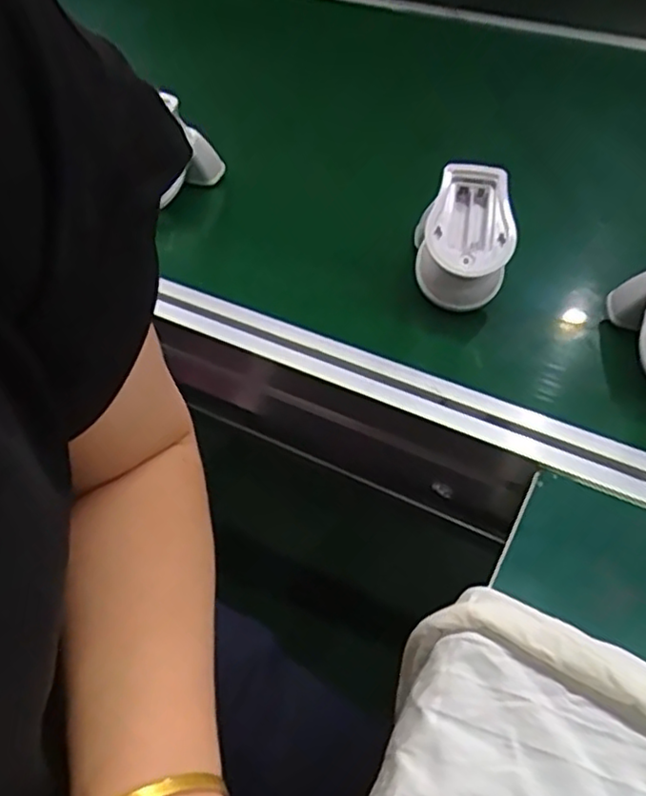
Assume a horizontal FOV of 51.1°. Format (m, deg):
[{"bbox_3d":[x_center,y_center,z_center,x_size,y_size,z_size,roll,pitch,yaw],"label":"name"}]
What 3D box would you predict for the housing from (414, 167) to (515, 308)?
[{"bbox_3d":[0.100,-0.111,0.478,0.065,0.076,0.072,12,45,10],"label":"housing"}]

